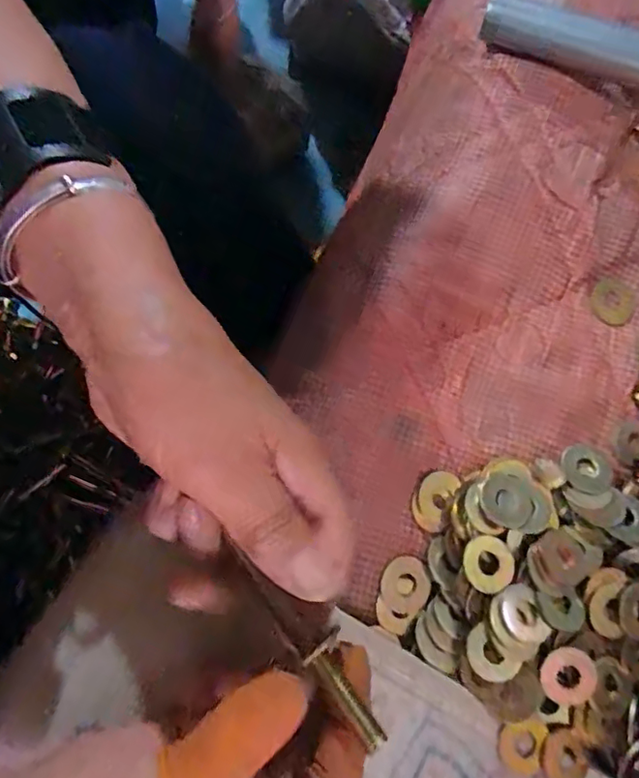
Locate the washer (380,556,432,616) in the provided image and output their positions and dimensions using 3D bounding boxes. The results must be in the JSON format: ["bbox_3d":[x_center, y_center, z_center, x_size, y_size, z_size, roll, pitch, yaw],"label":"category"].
[{"bbox_3d":[0.040,0.091,0.255,0.024,0.004,0.025,2,81,-15],"label":"washer"}]

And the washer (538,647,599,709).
[{"bbox_3d":[0.110,0.127,0.244,0.024,0.004,0.024,0,85,0],"label":"washer"}]

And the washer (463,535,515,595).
[{"bbox_3d":[0.077,0.080,0.253,0.023,0.004,0.024,0,77,-1],"label":"washer"}]

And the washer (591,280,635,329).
[{"bbox_3d":[0.156,-0.046,0.293,0.025,0.004,0.025,30,76,-4],"label":"washer"}]

